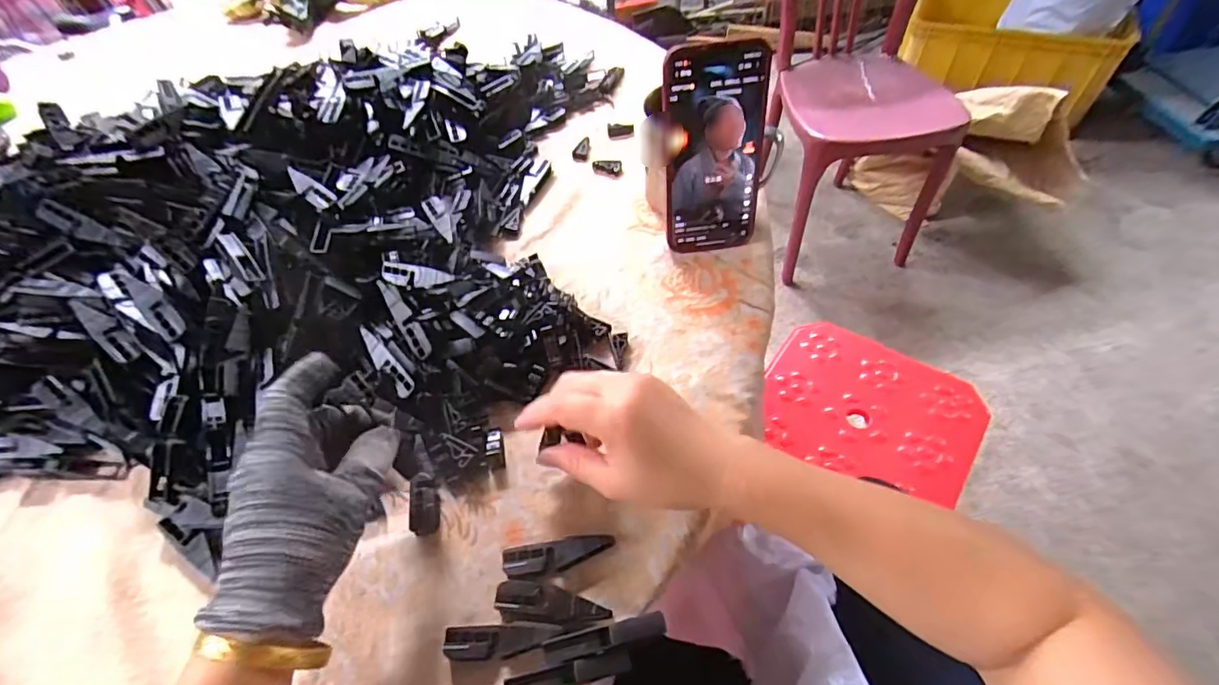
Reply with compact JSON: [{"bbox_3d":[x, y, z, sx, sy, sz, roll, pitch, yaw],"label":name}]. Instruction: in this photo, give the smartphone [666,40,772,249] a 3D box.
[{"bbox_3d":[0.083,-0.145,0.411,0.076,0.159,0.006,-7,40,1],"label":"smartphone"}]

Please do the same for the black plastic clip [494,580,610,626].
[{"bbox_3d":[-0.032,0.150,0.301,0.064,0.010,0.021,0,56,4],"label":"black plastic clip"}]

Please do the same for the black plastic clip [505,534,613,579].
[{"bbox_3d":[-0.030,0.127,0.314,0.065,0.013,0.017,-10,55,-3],"label":"black plastic clip"}]

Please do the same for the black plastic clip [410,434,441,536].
[{"bbox_3d":[-0.121,0.092,0.343,0.016,0.012,0.063,-12,62,-4],"label":"black plastic clip"}]

